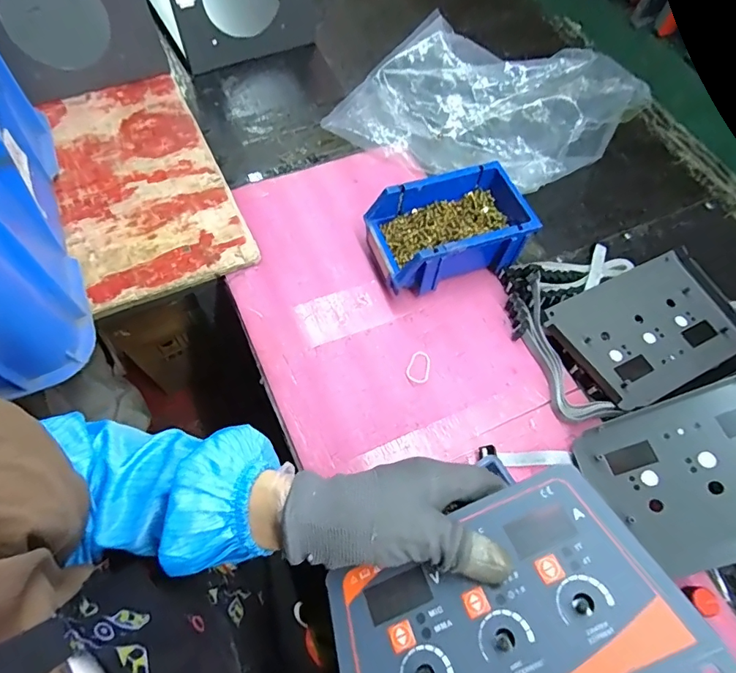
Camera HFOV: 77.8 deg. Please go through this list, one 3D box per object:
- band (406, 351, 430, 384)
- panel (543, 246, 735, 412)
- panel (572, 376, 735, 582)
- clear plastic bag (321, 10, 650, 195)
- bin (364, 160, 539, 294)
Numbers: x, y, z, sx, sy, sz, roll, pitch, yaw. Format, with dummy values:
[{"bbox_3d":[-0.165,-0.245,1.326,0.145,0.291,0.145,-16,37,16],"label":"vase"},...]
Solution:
[{"bbox_3d":[0.051,0.031,0.462,0.023,0.004,0.035,10,63,2],"label":"band"},{"bbox_3d":[0.303,-0.010,0.489,0.197,0.025,0.129,-25,67,-15],"label":"panel"},{"bbox_3d":[0.284,0.113,0.377,0.174,0.009,0.127,-26,63,16],"label":"panel"},{"bbox_3d":[0.164,-0.318,0.611,0.358,0.079,0.276,28,65,11],"label":"clear plastic bag"},{"bbox_3d":[0.088,-0.114,0.498,0.166,0.073,0.102,-17,65,-11],"label":"bin"}]

